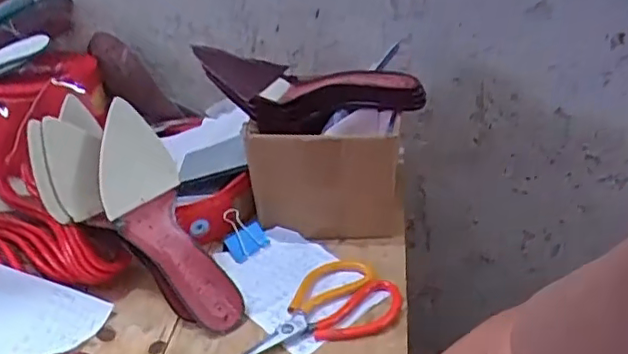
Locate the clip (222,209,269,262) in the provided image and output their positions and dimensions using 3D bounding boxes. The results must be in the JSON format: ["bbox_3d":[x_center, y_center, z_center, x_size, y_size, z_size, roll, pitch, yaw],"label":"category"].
[{"bbox_3d":[-0.089,0.066,0.714,0.046,0.047,0.046,-29,38,-33],"label":"clip"}]

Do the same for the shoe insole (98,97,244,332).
[{"bbox_3d":[-0.167,0.050,0.620,0.103,0.065,0.263,-25,75,-29],"label":"shoe insole"}]

